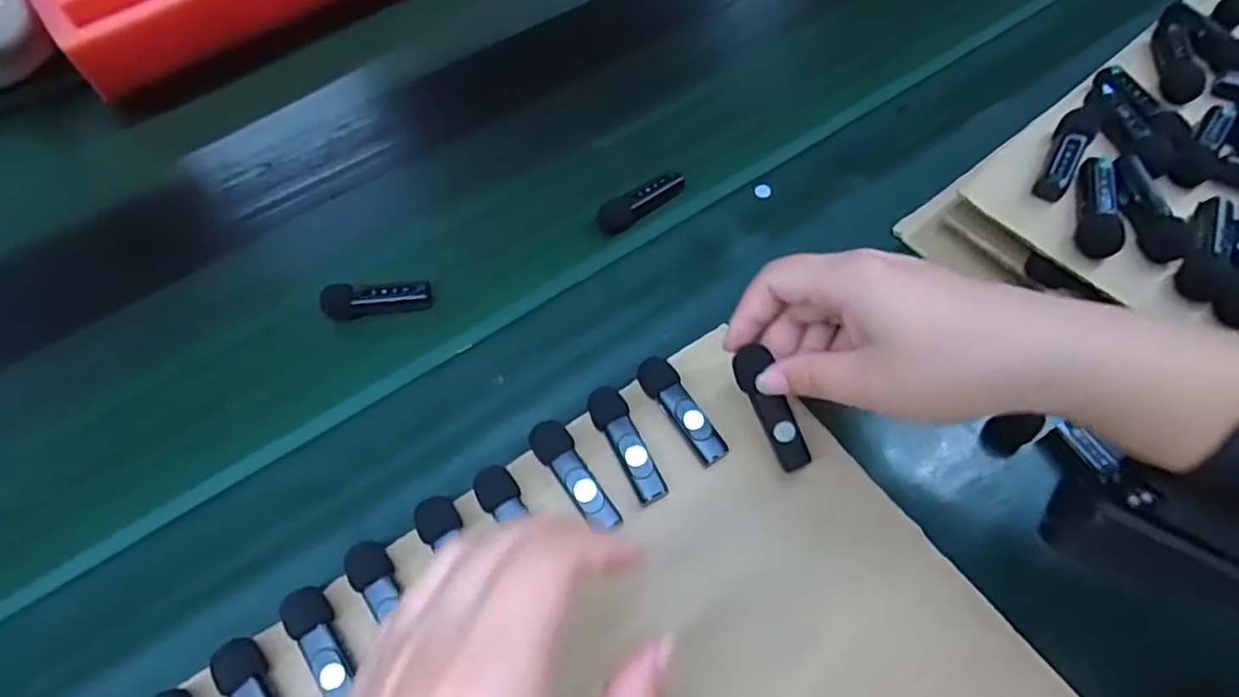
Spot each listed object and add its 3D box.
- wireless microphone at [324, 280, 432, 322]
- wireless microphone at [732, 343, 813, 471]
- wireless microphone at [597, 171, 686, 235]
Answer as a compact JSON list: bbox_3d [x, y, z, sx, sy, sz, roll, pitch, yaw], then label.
[{"bbox_3d":[-0.147,-0.029,0.409,0.062,0.021,0.015,-7,60,-4],"label":"wireless microphone"},{"bbox_3d":[0.073,0.029,0.319,0.017,0.010,0.063,-30,100,-16],"label":"wireless microphone"},{"bbox_3d":[0.015,-0.095,0.436,0.061,0.014,0.020,-33,65,-17],"label":"wireless microphone"}]

